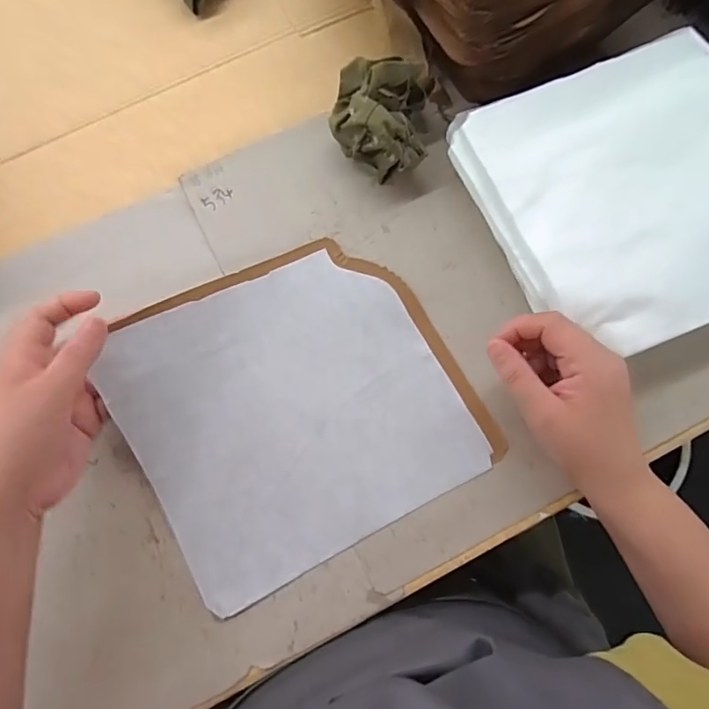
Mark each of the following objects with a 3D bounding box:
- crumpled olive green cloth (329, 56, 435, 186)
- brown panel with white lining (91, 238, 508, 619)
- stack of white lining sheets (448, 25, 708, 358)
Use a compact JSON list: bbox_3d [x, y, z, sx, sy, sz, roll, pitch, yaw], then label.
[{"bbox_3d":[0.021,-0.187,0.401,0.075,0.059,0.089,5,77,2],"label":"crumpled olive green cloth"},{"bbox_3d":[-0.043,0.033,0.367,0.232,0.031,0.215,-29,78,-6],"label":"brown panel with white lining"},{"bbox_3d":[0.214,-0.121,0.374,0.222,0.048,0.207,-24,78,-5],"label":"stack of white lining sheets"}]

